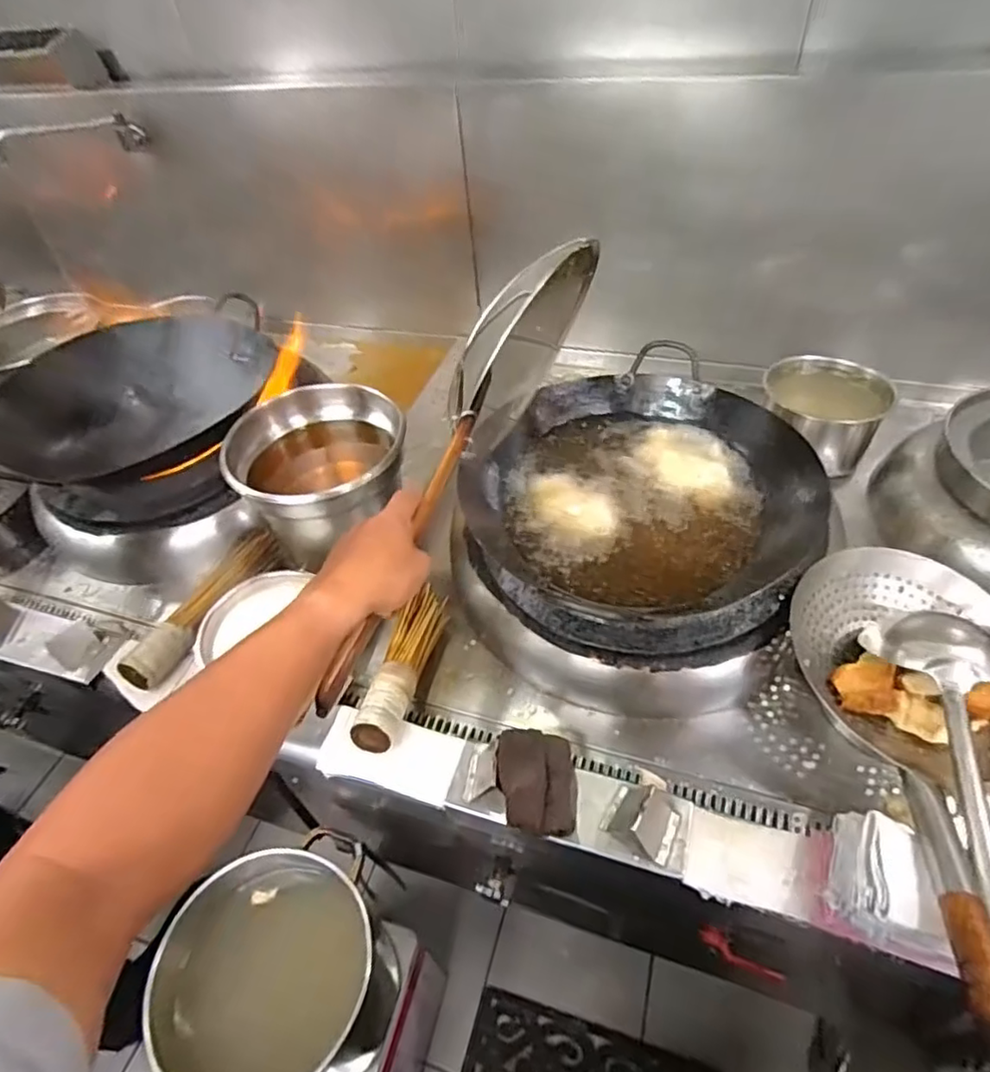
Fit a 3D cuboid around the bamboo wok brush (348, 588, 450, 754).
[{"bbox_3d":[-0.120,0.160,0.785,0.059,0.056,0.253,4,33,12],"label":"bamboo wok brush"}]

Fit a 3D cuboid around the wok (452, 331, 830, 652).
[{"bbox_3d":[0.196,-0.056,0.825,0.411,0.129,0.421,25,53,28],"label":"wok"}]

